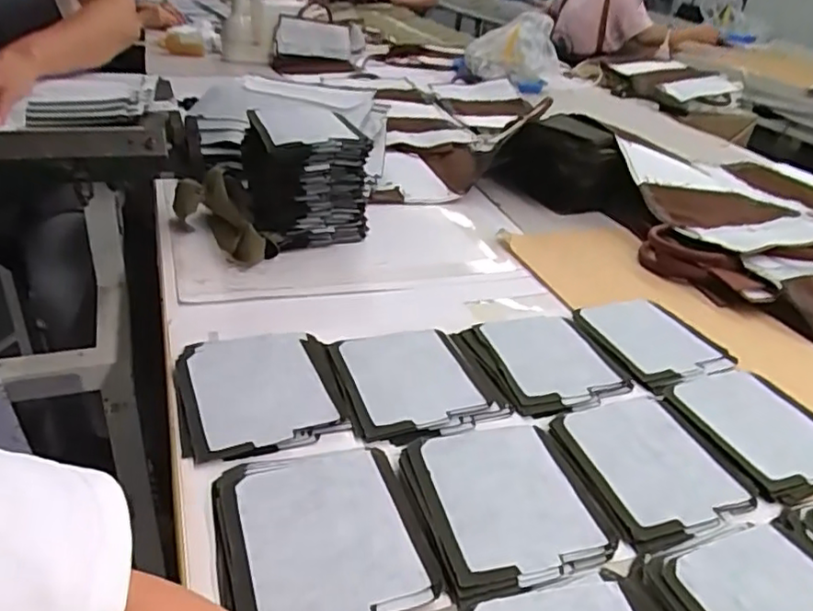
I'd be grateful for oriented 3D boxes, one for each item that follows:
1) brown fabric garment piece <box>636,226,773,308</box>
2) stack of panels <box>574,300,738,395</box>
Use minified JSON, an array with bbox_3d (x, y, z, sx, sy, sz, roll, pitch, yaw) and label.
[{"bbox_3d":[0.402,-0.049,0.838,0.074,0.047,0.177,-21,40,-40],"label":"brown fabric garment piece"},{"bbox_3d":[0.275,0.037,0.697,0.133,0.012,0.148,-8,33,-25],"label":"stack of panels"}]

